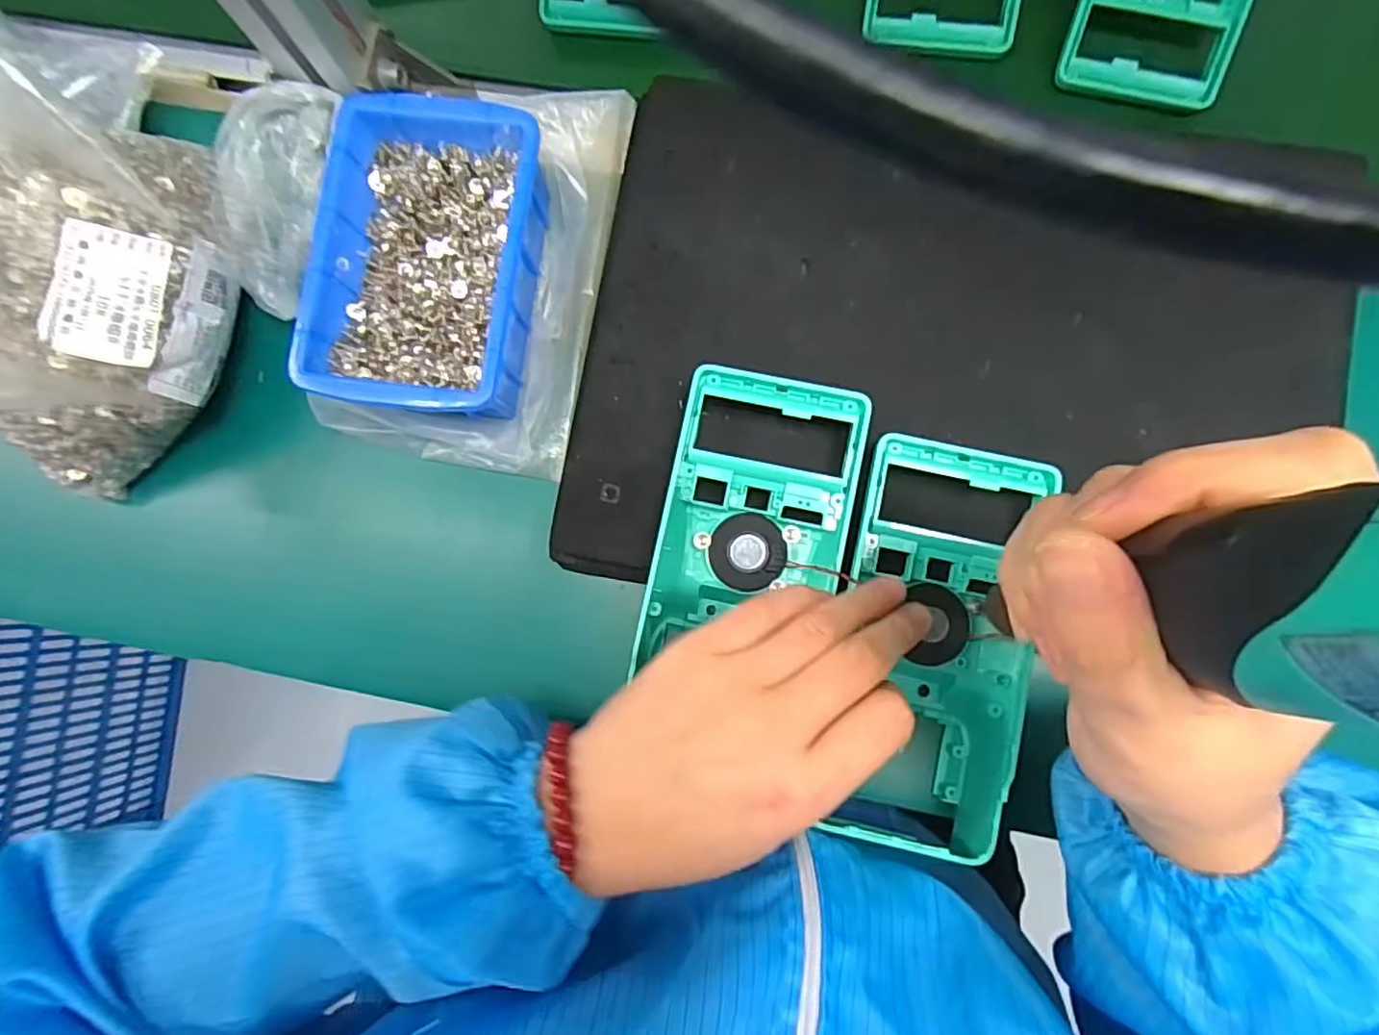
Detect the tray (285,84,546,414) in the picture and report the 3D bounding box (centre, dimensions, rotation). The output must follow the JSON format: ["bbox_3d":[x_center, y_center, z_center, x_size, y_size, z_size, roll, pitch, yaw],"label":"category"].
[{"bbox_3d":[-0.129,-0.127,0.315,0.100,0.039,0.144,4,83,1],"label":"tray"}]

